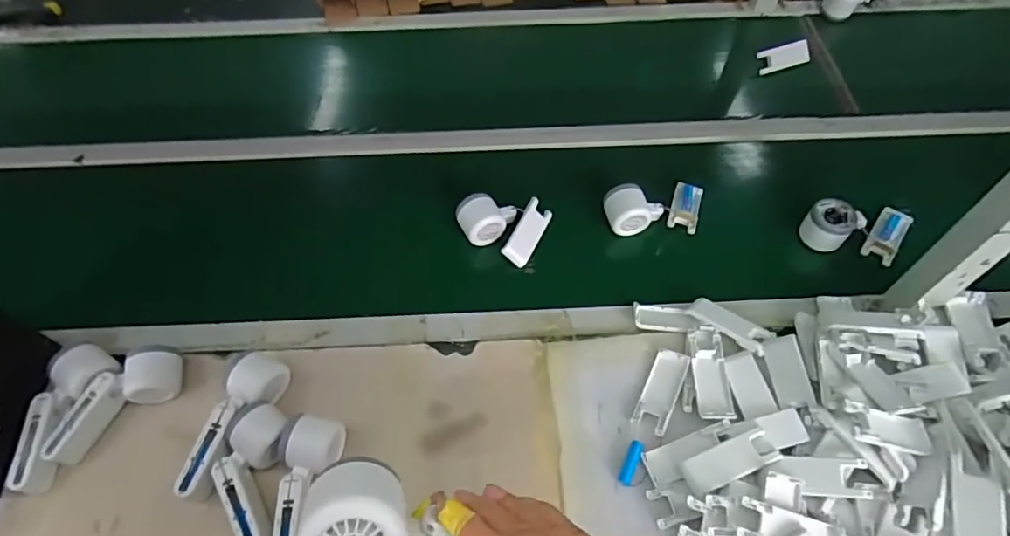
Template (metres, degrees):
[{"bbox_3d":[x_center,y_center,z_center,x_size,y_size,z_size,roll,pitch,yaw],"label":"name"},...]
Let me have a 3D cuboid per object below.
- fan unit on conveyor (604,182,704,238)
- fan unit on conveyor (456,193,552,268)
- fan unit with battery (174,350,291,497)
[{"bbox_3d":[0.227,-0.085,0.798,0.158,0.045,0.095,-16,57,-10],"label":"fan unit on conveyor"},{"bbox_3d":[-0.004,-0.070,0.794,0.116,0.048,0.099,22,59,16],"label":"fan unit on conveyor"},{"bbox_3d":[-0.309,0.182,0.644,0.071,0.053,0.166,7,56,6],"label":"fan unit with battery"}]

